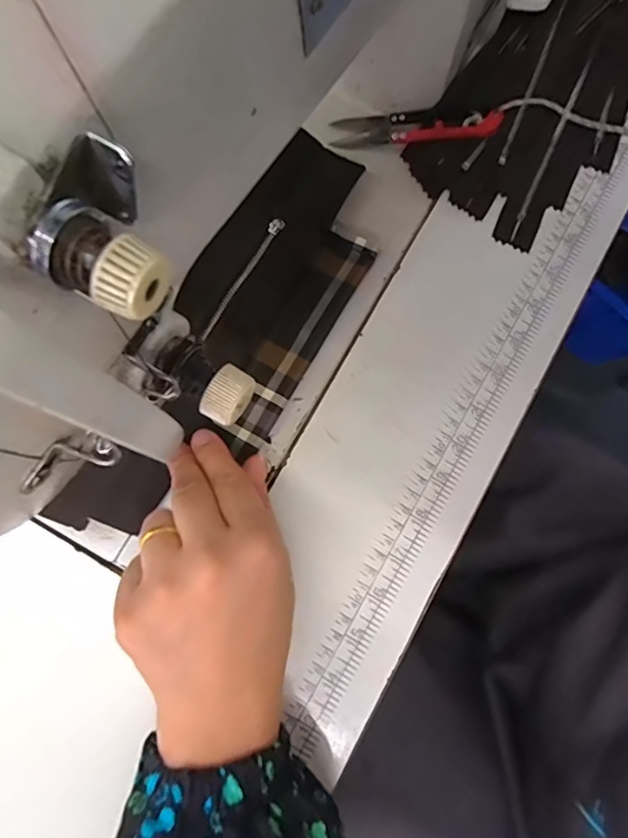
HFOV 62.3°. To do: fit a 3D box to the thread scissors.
[{"bbox_3d":[0.065,-0.189,0.333,0.103,0.011,0.024,-3,79,0],"label":"thread scissors"}]

